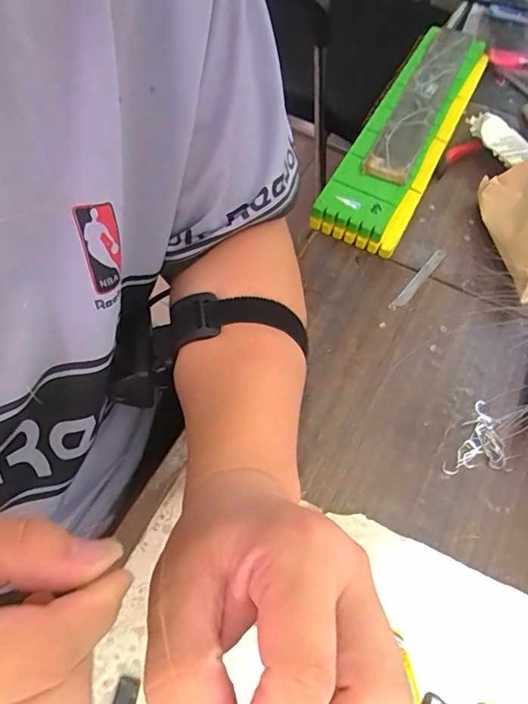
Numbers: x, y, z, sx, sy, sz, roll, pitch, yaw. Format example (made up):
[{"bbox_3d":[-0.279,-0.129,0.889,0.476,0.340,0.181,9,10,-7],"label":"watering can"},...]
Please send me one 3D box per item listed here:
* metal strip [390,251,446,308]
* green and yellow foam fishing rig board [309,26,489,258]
[{"bbox_3d":[0.133,-0.063,0.420,0.010,0.004,0.077,36,65,16],"label":"metal strip"},{"bbox_3d":[0.154,-0.237,0.511,0.079,0.036,0.344,25,62,11],"label":"green and yellow foam fishing rig board"}]

